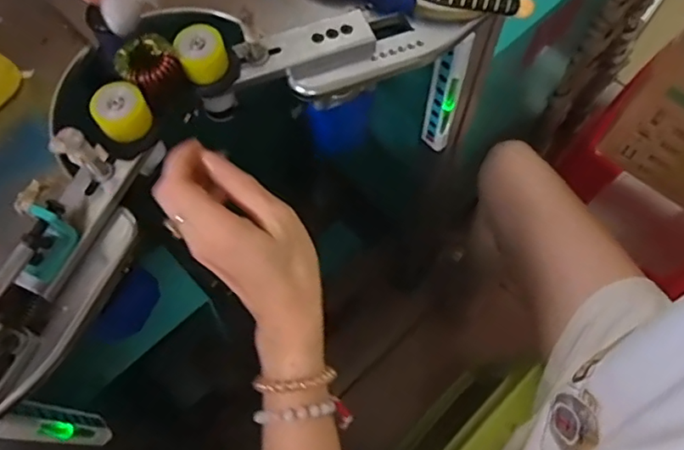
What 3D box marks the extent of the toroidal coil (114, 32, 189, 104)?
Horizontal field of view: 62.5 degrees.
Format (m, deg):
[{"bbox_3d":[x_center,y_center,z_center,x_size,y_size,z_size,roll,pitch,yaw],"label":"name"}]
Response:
[{"bbox_3d":[-0.137,-0.112,0.406,0.039,0.024,0.046,-38,71,-13],"label":"toroidal coil"}]

